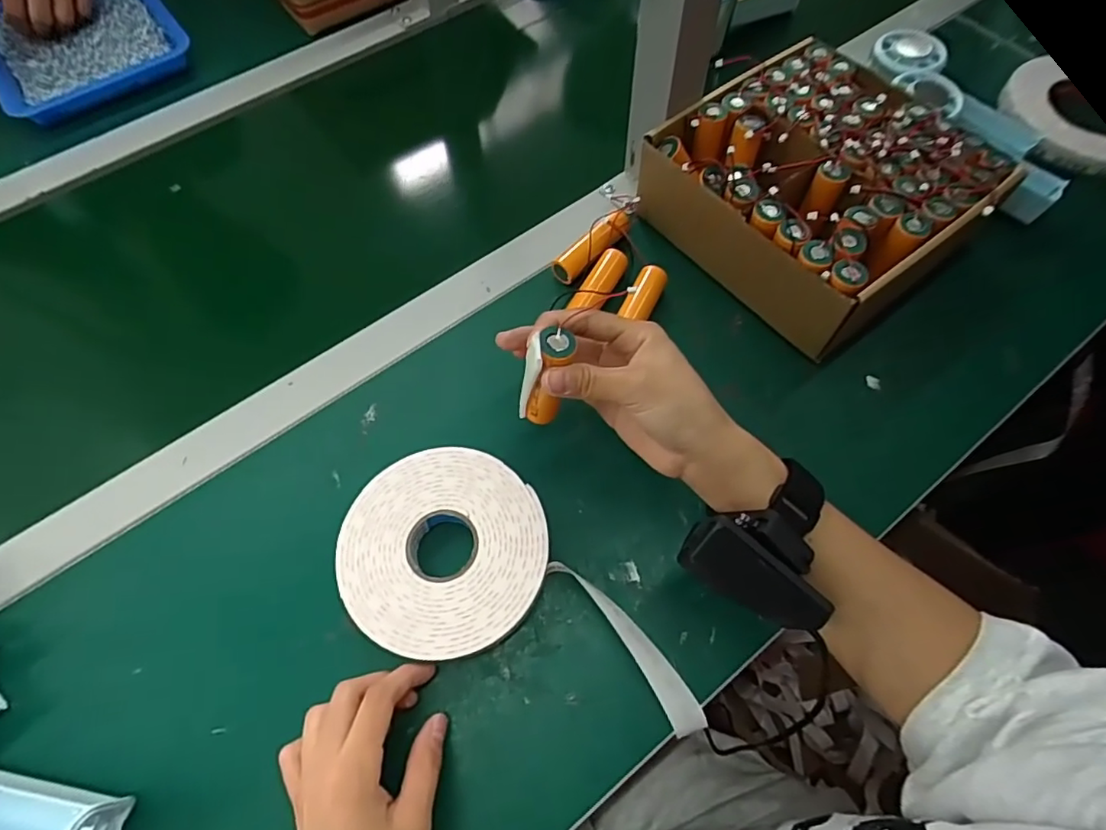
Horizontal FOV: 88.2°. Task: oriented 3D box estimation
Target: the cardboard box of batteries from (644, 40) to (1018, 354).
[{"bbox_3d":[0.199,-0.169,0.433,0.191,0.076,0.195,-35,68,-15],"label":"cardboard box of batteries"}]

